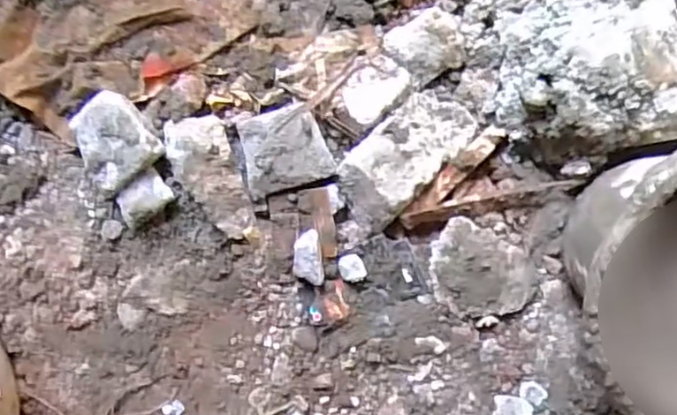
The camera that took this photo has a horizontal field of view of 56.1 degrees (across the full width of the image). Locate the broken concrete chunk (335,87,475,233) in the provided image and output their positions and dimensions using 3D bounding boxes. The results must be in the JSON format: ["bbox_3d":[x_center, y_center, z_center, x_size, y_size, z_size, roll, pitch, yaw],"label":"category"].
[{"bbox_3d":[0.065,-0.052,0.608,0.073,0.045,0.149,45,78,-4],"label":"broken concrete chunk"}]

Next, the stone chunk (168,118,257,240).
[{"bbox_3d":[-0.117,-0.026,0.582,0.052,0.029,0.116,-20,95,1],"label":"stone chunk"}]

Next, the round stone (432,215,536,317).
[{"bbox_3d":[0.139,0.068,0.620,0.108,0.023,0.082,30,94,-3],"label":"round stone"}]

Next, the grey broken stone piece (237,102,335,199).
[{"bbox_3d":[-0.052,-0.054,0.595,0.079,0.025,0.072,-19,95,1],"label":"grey broken stone piece"}]

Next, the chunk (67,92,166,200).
[{"bbox_3d":[-0.204,-0.057,0.569,0.072,0.037,0.077,-39,95,3],"label":"chunk"}]

